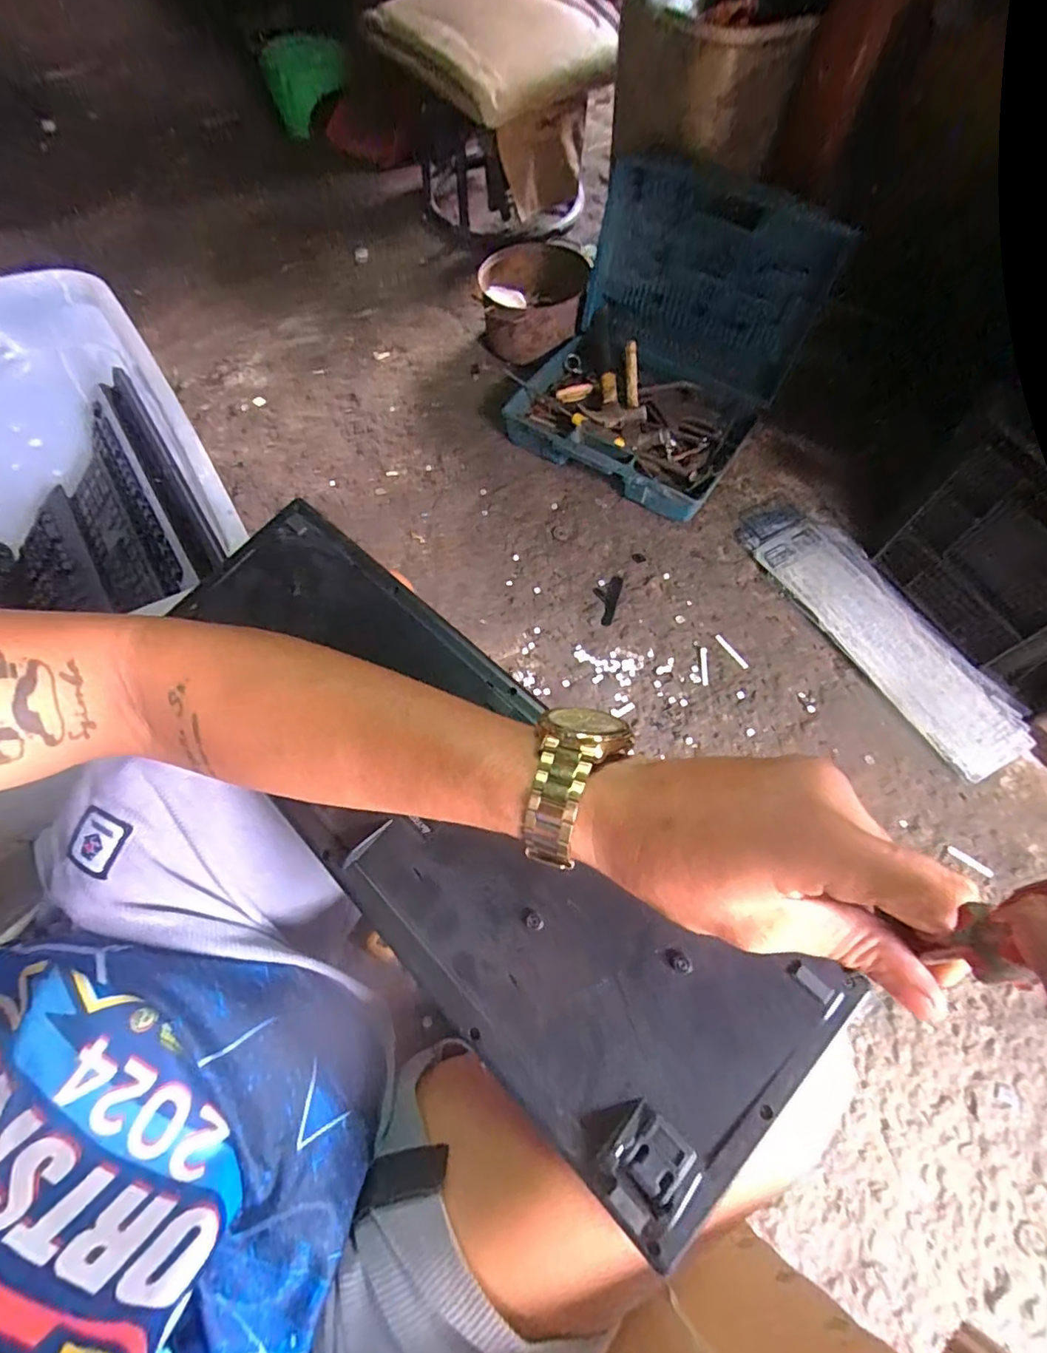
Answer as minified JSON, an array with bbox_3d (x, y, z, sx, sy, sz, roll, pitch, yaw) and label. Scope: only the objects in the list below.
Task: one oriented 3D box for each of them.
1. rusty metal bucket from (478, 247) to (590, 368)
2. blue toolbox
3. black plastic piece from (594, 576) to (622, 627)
[{"bbox_3d":[0.021,-0.798,1.209,0.226,0.137,0.224,3,62,-1],"label":"rusty metal bucket"},{"bbox_3d":[0.240,-0.592,1.014,0.423,0.358,0.386,35,65,15],"label":"blue toolbox"},{"bbox_3d":[0.142,-0.137,0.973,0.043,0.007,0.107,16,62,5],"label":"black plastic piece"}]

